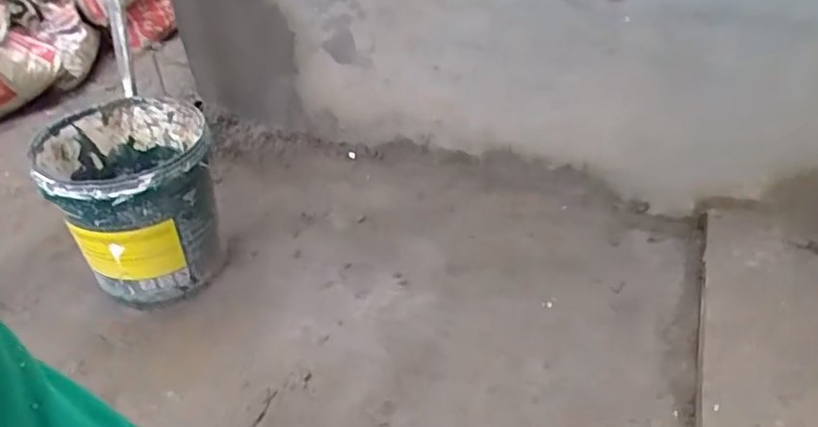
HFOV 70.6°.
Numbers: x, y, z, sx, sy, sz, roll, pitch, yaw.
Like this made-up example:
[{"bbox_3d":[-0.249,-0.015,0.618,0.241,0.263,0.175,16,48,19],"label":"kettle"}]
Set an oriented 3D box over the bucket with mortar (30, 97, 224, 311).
[{"bbox_3d":[-0.518,-0.017,1.150,0.277,0.304,0.296,-14,38,-13],"label":"bucket with mortar"}]

